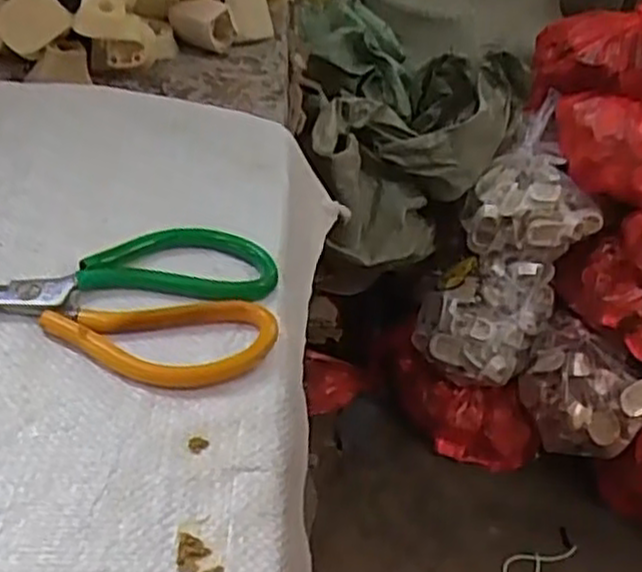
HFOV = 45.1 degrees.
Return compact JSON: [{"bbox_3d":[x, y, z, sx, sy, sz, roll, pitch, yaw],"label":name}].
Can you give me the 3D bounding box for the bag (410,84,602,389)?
[{"bbox_3d":[0.296,-0.064,1.163,0.188,0.438,0.110,22,3,16],"label":"bag"}]

